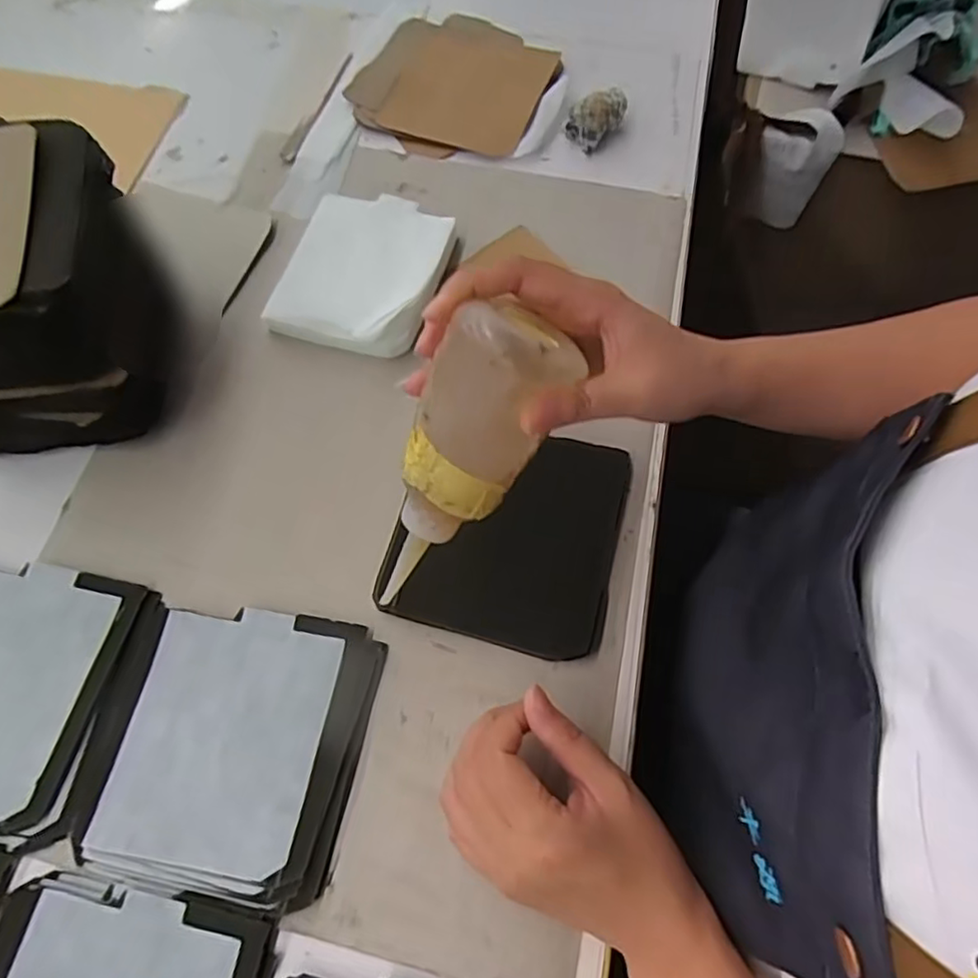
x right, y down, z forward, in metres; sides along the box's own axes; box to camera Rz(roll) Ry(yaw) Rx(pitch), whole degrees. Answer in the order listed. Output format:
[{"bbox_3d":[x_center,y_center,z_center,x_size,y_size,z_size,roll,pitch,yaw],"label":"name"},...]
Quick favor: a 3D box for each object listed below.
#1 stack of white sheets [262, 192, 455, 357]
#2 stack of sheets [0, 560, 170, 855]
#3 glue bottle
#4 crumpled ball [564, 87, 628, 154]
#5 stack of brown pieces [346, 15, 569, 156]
[{"bbox_3d":[-0.090,-0.164,0.470,0.106,0.029,0.130,17,68,8],"label":"stack of white sheets"},{"bbox_3d":[-0.273,0.115,0.365,0.141,0.006,0.141,10,67,5],"label":"stack of sheets"},{"bbox_3d":[-0.014,-0.008,0.310,0.049,0.153,0.043,36,30,15],"label":"glue bottle"},{"bbox_3d":[0.089,-0.312,0.530,0.031,0.035,0.050,35,71,15],"label":"crumpled ball"},{"bbox_3d":[-0.034,-0.363,0.567,0.163,0.014,0.164,16,68,8],"label":"stack of brown pieces"}]

